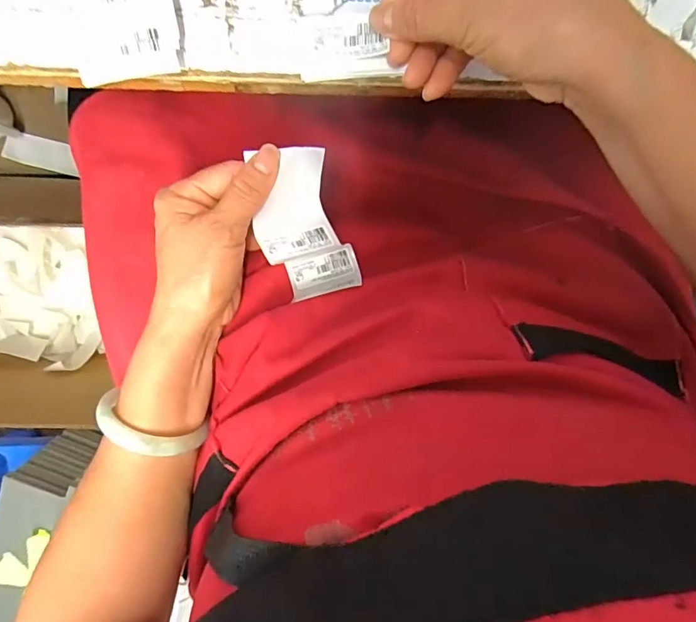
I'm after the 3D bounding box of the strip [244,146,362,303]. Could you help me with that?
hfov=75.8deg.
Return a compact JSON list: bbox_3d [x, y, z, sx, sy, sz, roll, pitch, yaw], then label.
[{"bbox_3d":[-0.028,-0.051,0.302,0.058,0.039,0.103,-18,136,-3],"label":"strip"}]

